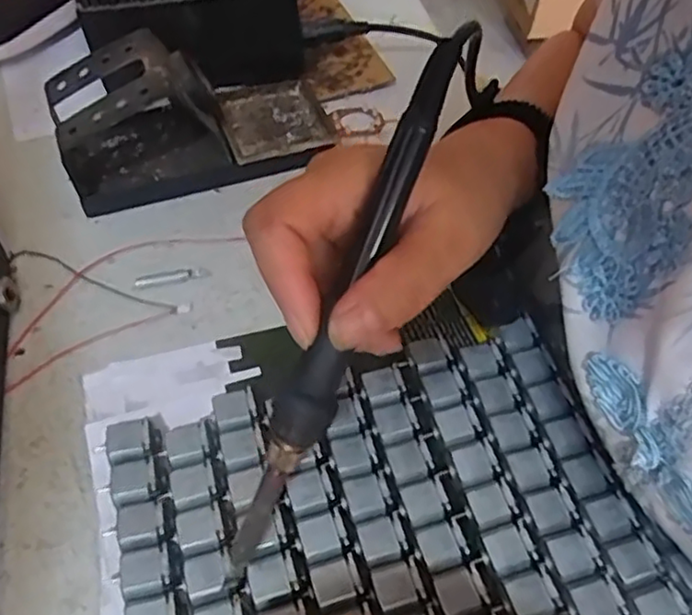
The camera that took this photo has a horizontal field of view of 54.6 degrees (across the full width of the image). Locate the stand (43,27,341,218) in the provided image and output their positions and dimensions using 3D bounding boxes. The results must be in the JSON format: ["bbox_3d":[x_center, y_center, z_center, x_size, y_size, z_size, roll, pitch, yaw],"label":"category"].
[{"bbox_3d":[-0.093,-0.126,0.413,0.165,0.072,0.081,-16,56,-13],"label":"stand"}]

